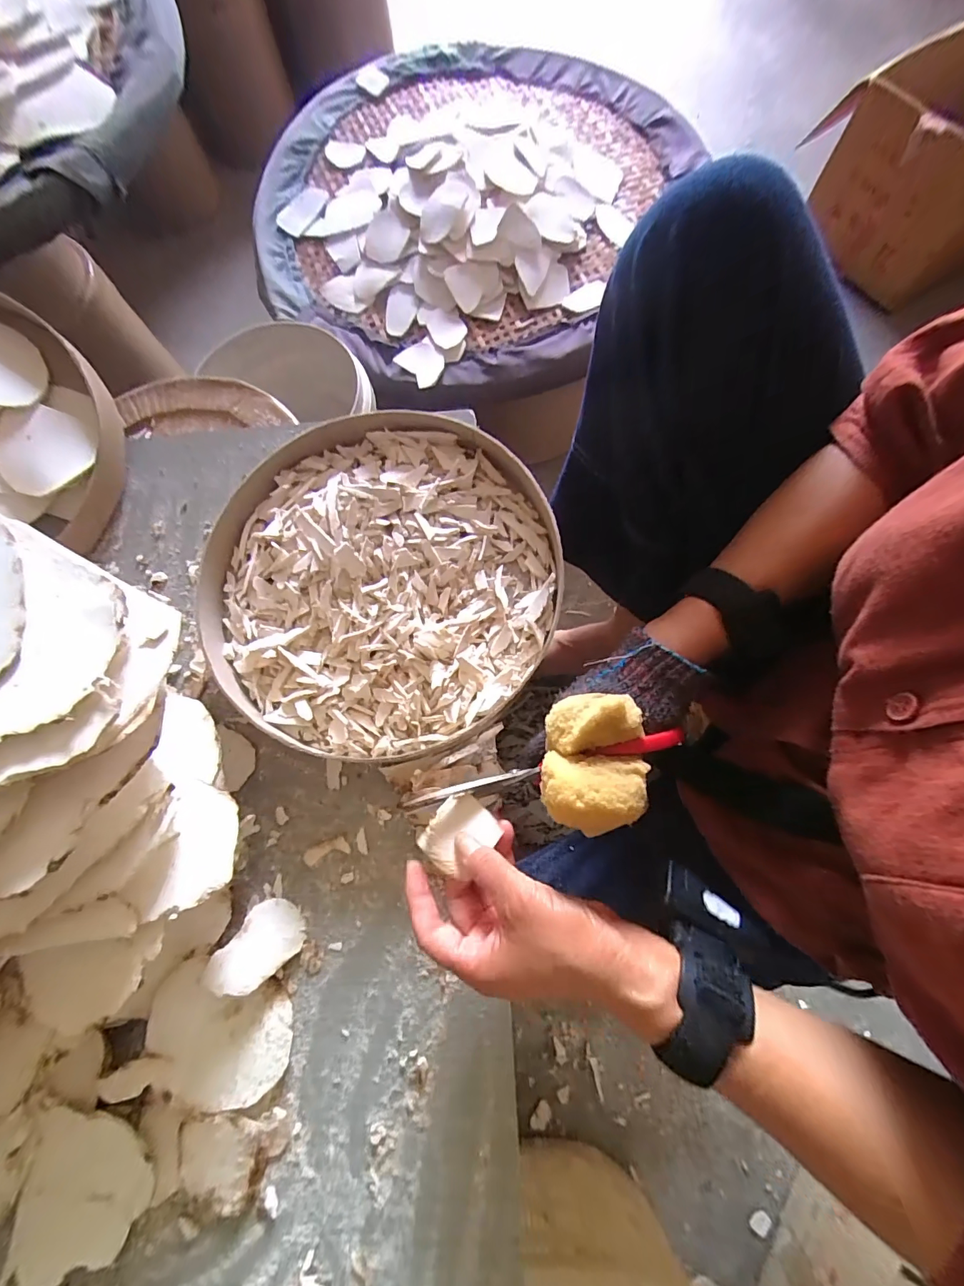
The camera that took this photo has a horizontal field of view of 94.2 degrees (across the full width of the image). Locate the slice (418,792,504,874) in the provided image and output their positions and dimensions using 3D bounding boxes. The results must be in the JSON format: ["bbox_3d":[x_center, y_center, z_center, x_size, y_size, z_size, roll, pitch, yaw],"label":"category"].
[{"bbox_3d":[-0.017,0.126,0.299,0.036,0.005,0.046,42,81,11],"label":"slice"}]

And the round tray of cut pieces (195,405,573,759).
[{"bbox_3d":[-0.088,-0.056,0.393,0.300,0.052,0.296,0,76,1],"label":"round tray of cut pieces"}]

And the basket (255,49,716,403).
[{"bbox_3d":[-0.071,-0.727,0.755,0.652,0.116,0.598,0,76,1],"label":"basket"}]

